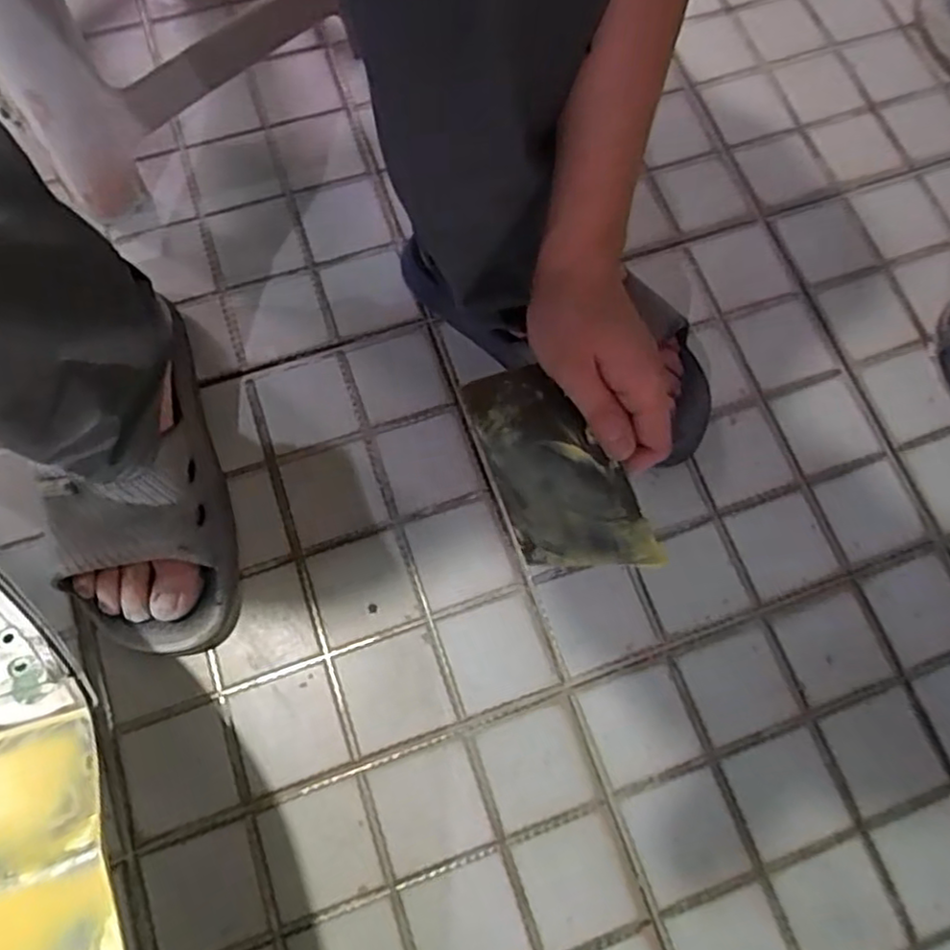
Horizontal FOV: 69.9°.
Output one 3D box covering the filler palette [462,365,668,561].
[{"bbox_3d":[0.047,-0.002,0.389,0.072,0.013,0.130,-20,80,-16],"label":"filler palette"}]

